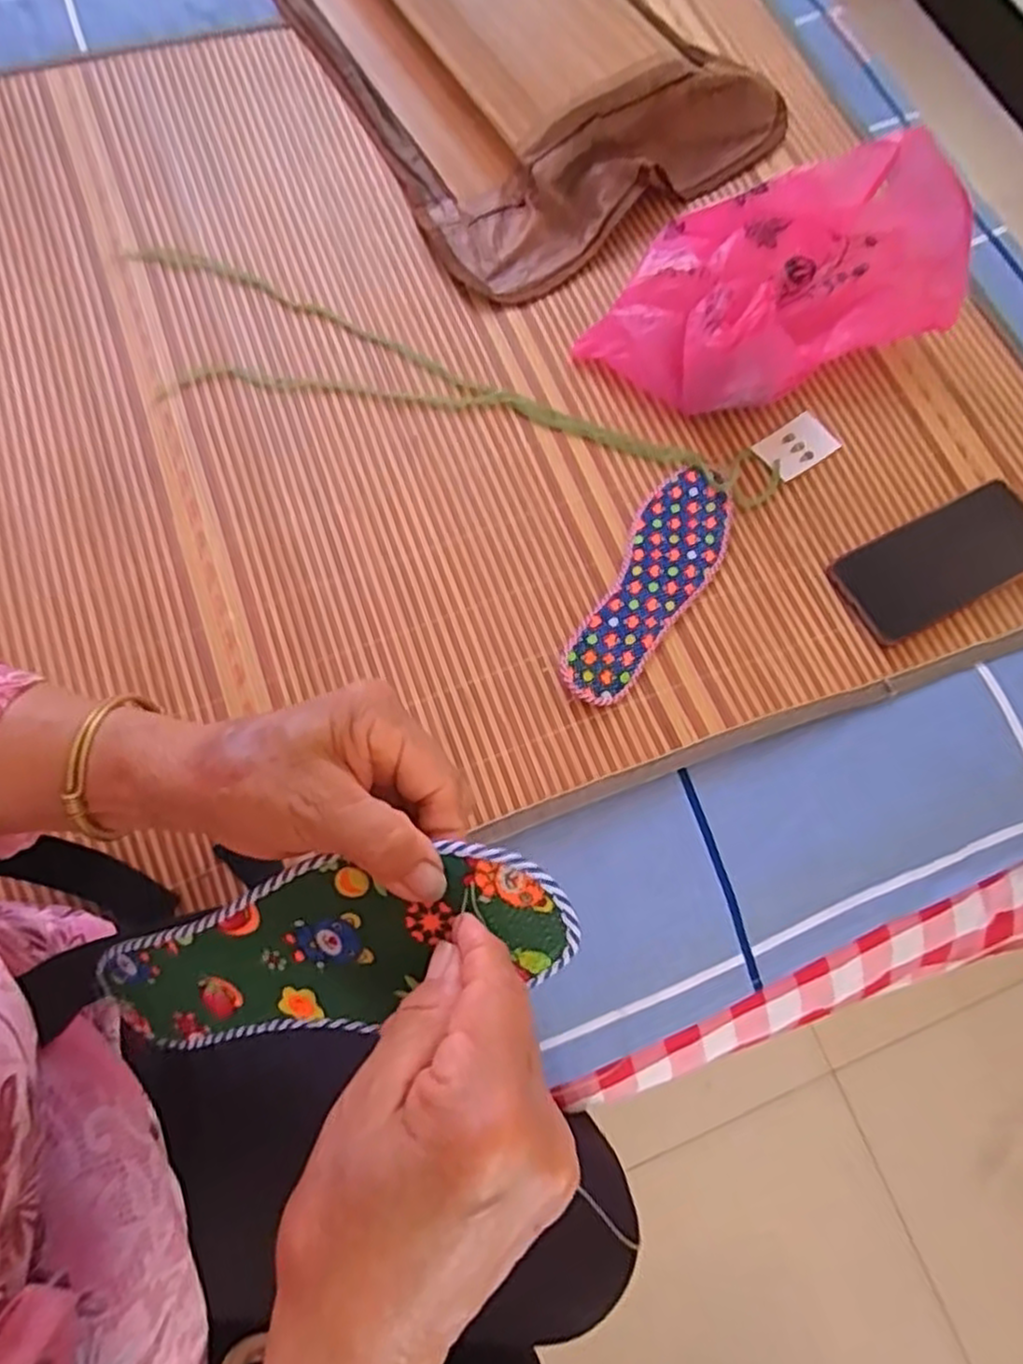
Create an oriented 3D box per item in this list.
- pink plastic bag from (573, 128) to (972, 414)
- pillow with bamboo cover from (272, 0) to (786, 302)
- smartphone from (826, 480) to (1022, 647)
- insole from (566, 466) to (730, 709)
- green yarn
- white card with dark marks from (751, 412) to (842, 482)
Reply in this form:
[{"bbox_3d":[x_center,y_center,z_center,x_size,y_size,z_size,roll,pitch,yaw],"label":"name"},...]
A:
[{"bbox_3d":[0.205,-0.324,0.577,0.291,0.089,0.167,-20,74,-9],"label":"pink plastic bag"},{"bbox_3d":[-0.041,-0.681,0.695,0.365,0.080,0.624,-32,76,-12],"label":"pillow with bamboo cover"},{"bbox_3d":[0.327,-0.092,0.545,0.161,0.008,0.075,-24,75,-10],"label":"smartphone"},{"bbox_3d":[0.104,-0.075,0.538,0.065,0.014,0.208,32,73,8],"label":"insole"},{"bbox_3d":[-0.063,-0.246,0.603,0.574,0.020,0.137,16,74,5],"label":"green yarn"},{"bbox_3d":[0.231,-0.191,0.581,0.061,0.004,0.041,-33,76,-12],"label":"white card with dark marks"}]

